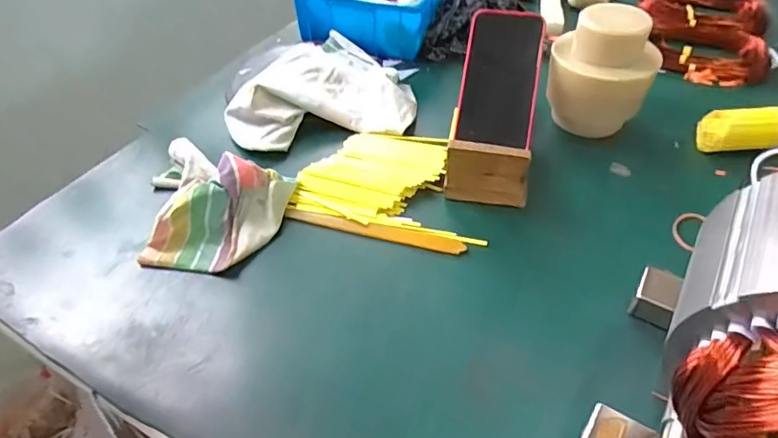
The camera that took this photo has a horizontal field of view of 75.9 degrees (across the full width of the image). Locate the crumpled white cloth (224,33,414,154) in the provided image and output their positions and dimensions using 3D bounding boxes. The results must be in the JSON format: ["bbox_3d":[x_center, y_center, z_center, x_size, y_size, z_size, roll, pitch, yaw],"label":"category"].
[{"bbox_3d":[-0.092,-0.181,0.642,0.224,0.041,0.213,-8,46,-6],"label":"crumpled white cloth"}]

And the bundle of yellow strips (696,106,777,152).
[{"bbox_3d":[0.417,-0.098,0.549,0.137,0.033,0.054,0,46,1],"label":"bundle of yellow strips"}]

